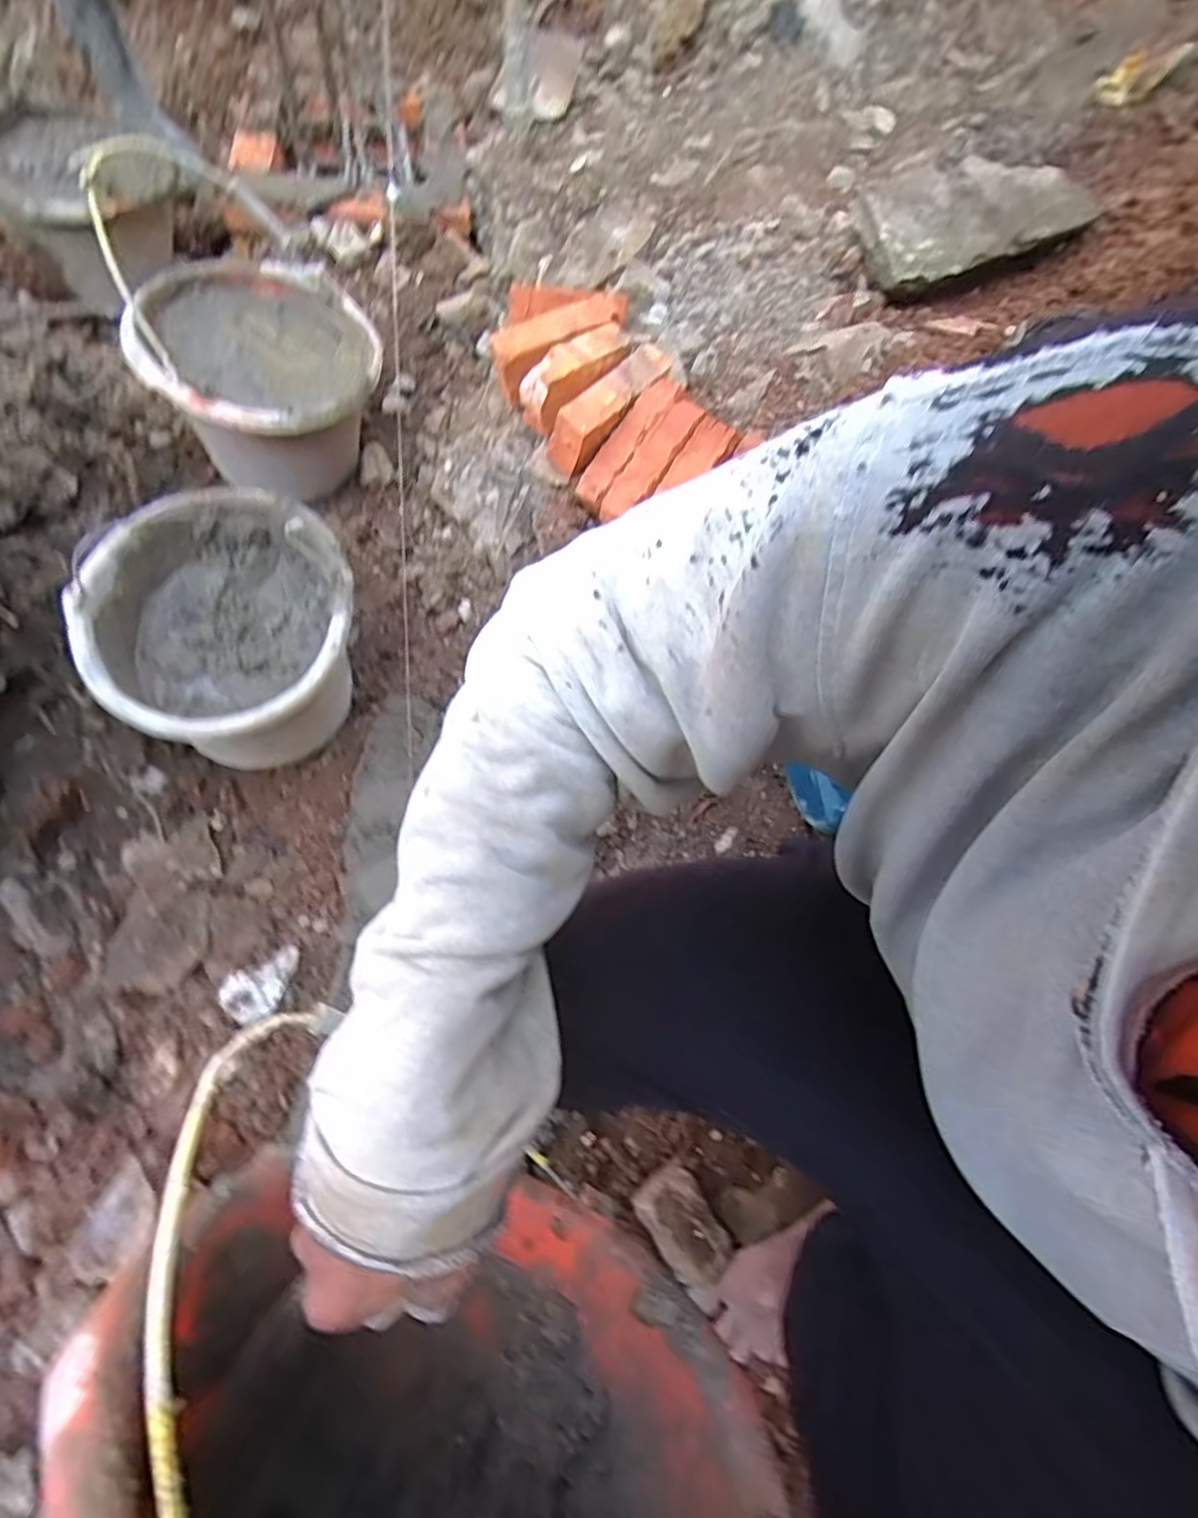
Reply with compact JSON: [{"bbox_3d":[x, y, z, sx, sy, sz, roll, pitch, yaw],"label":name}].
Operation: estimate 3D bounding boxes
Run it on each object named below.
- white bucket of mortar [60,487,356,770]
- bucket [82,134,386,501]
[{"bbox_3d":[-0.376,-0.125,0.736,0.241,0.179,0.287,-20,68,-11],"label":"white bucket of mortar"},{"bbox_3d":[-0.415,-0.488,0.874,0.261,0.223,0.283,1,66,-2],"label":"bucket"}]

